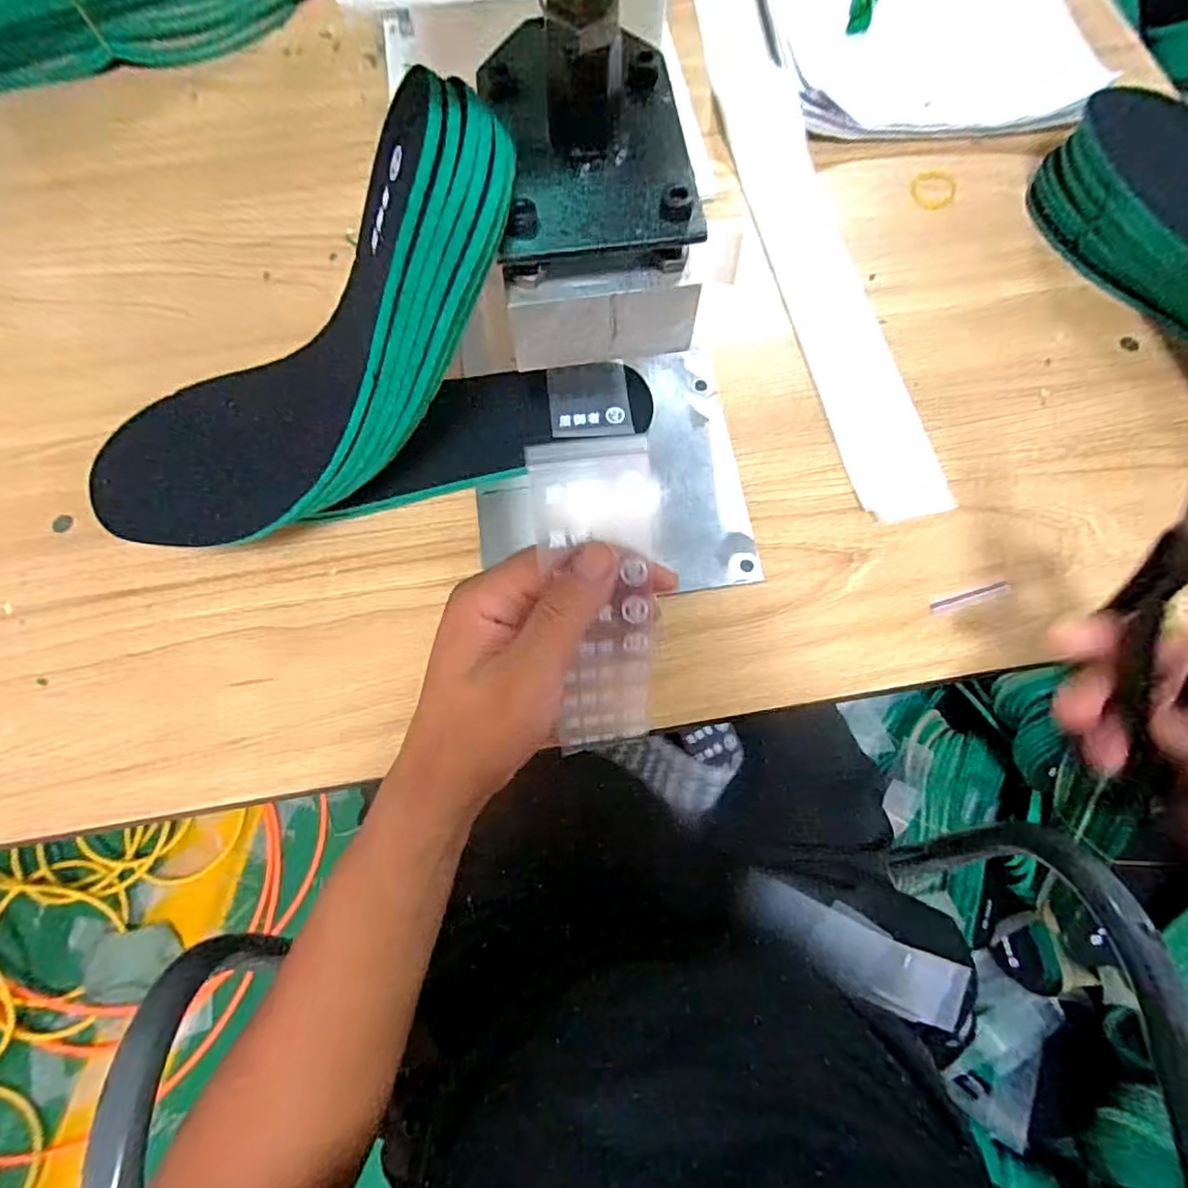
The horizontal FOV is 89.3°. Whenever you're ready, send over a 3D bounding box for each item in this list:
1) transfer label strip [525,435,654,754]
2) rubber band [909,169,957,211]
[{"bbox_3d":[0.002,0.012,0.242,0.042,0.147,0.014,-4,33,-1],"label":"transfer label strip"},{"bbox_3d":[0.221,-0.263,0.391,0.029,0.004,0.033,2,72,2],"label":"rubber band"}]

